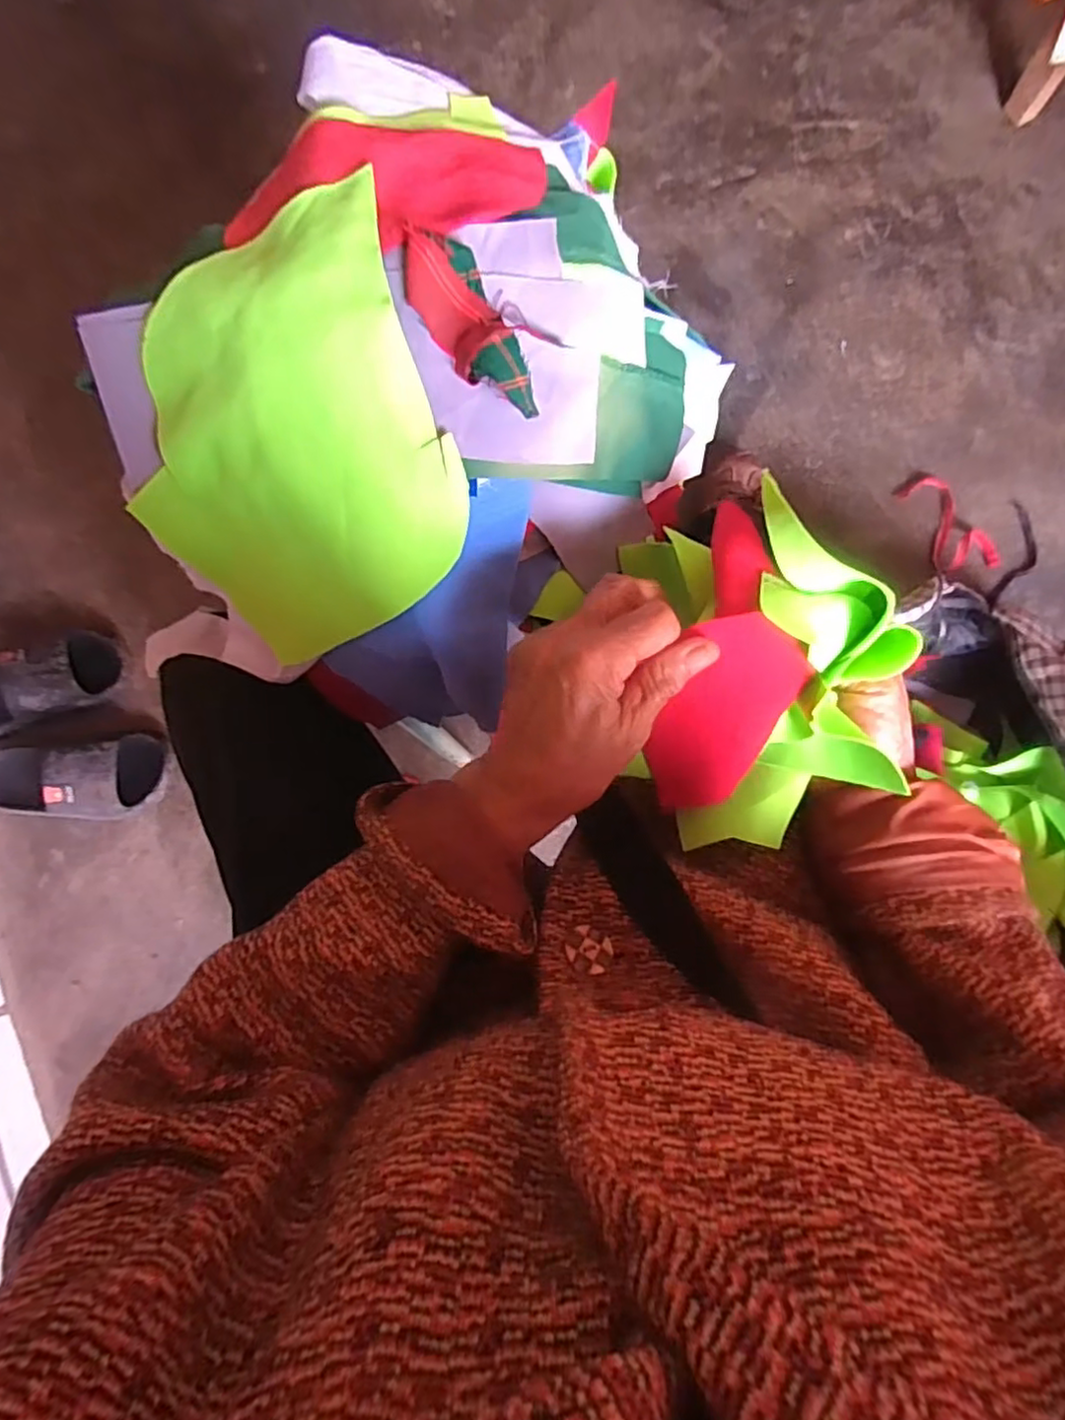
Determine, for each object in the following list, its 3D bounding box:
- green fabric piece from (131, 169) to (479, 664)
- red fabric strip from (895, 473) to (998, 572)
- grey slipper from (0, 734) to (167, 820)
[{"bbox_3d":[-0.123,-0.126,0.340,0.161,0.093,0.168,-19,82,4],"label":"green fabric piece"},{"bbox_3d":[0.501,-0.228,0.804,0.070,0.015,0.144,-28,82,2],"label":"red fabric strip"},{"bbox_3d":[-0.609,0.094,0.862,0.274,0.066,0.103,-6,83,5],"label":"grey slipper"}]

